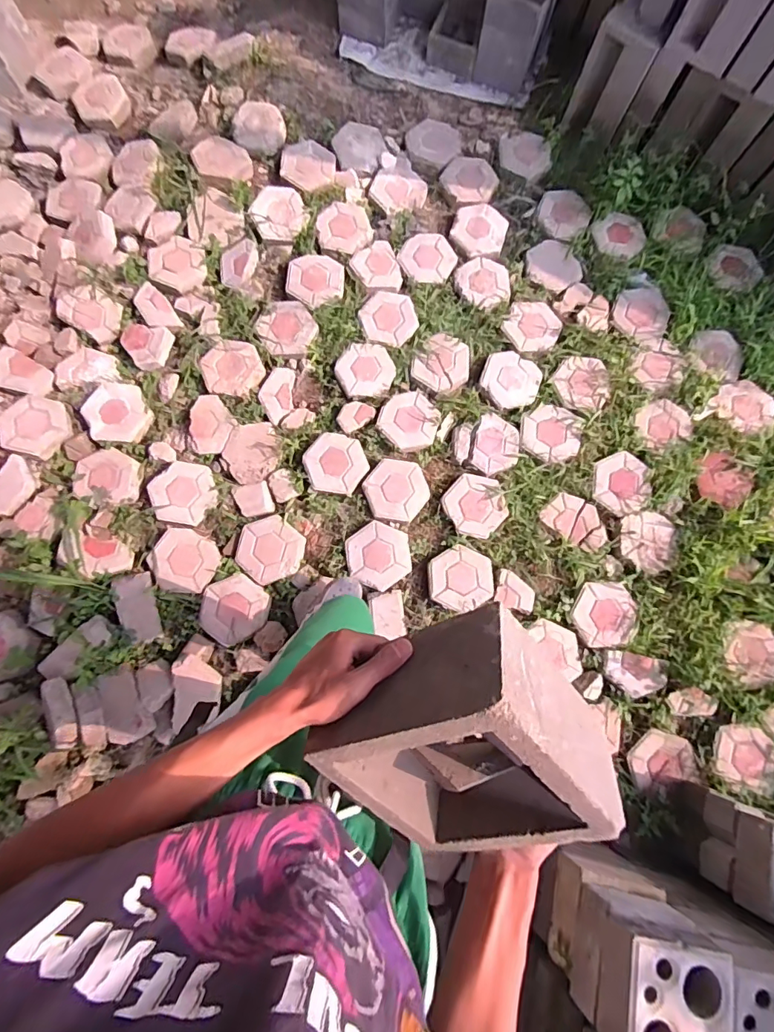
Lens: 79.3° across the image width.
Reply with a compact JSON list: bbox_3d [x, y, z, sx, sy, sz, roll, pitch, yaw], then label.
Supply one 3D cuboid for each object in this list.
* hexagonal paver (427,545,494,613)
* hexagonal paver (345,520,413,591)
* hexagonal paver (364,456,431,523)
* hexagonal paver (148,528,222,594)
[{"bbox_3d":[0.234,0.200,1.493,0.209,0.043,0.190,-30,81,-6],"label":"hexagonal paver"},{"bbox_3d":[-0.026,0.126,1.496,0.219,0.041,0.203,21,80,4],"label":"hexagonal paver"},{"bbox_3d":[0.033,-0.085,1.548,0.207,0.044,0.198,6,79,1],"label":"hexagonal paver"},{"bbox_3d":[-0.638,0.143,1.465,0.204,0.044,0.190,23,80,4],"label":"hexagonal paver"}]

